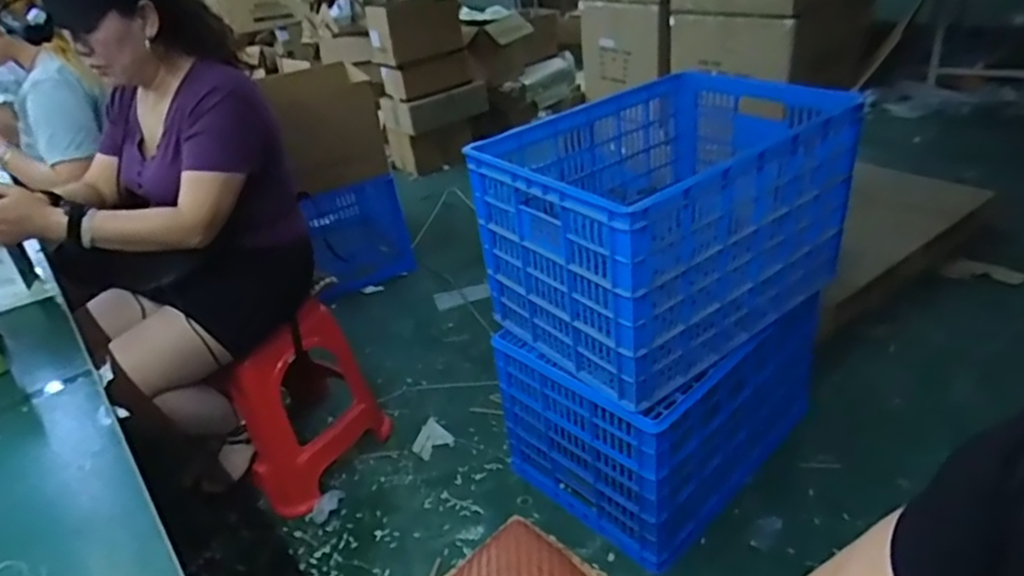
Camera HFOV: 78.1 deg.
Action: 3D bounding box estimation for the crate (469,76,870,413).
[{"bbox_3d":[0.317,-0.155,1.335,0.691,0.403,0.489,-27,36,-28],"label":"crate"}]

